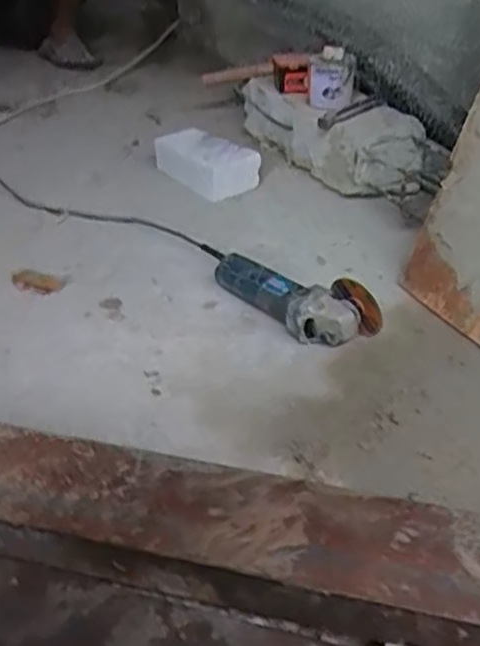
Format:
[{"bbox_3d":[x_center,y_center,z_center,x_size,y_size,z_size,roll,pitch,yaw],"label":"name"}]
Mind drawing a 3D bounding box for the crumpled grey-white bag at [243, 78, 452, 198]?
[{"bbox_3d":[0.176,-0.412,1.466,0.147,0.174,0.581,-23,43,-28],"label":"crumpled grey-white bag"}]

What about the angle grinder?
[{"bbox_3d":[0.047,-0.054,1.073,0.344,0.074,0.094,27,45,32],"label":"angle grinder"}]

